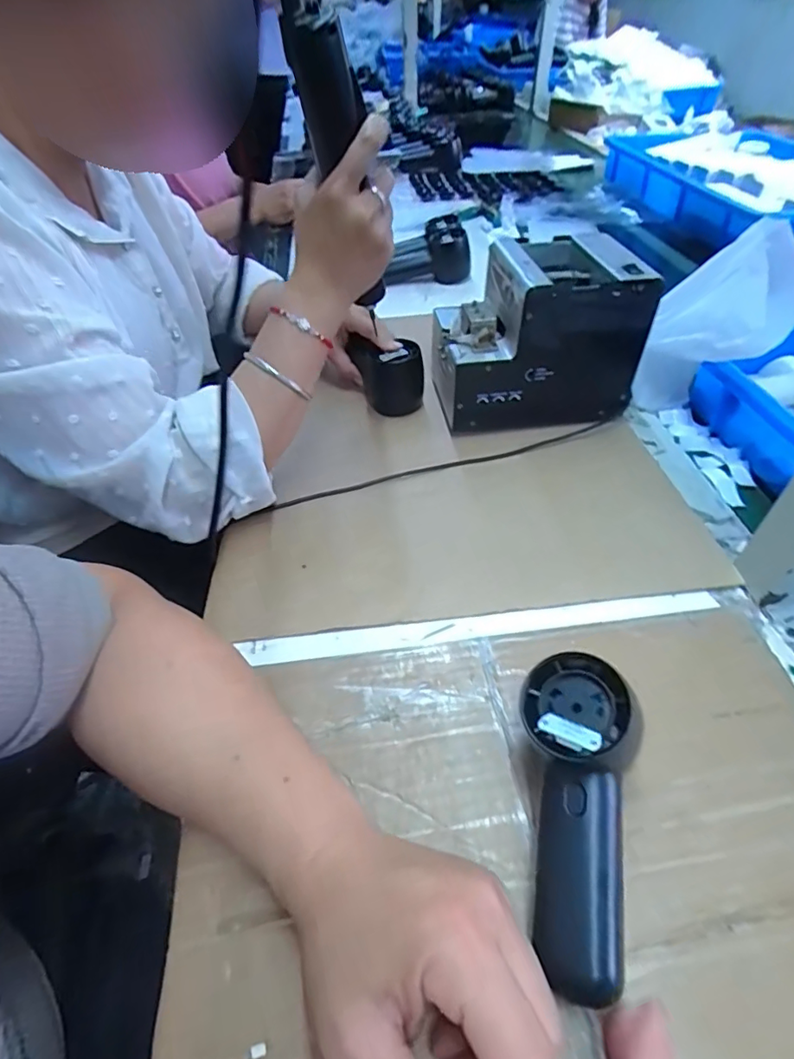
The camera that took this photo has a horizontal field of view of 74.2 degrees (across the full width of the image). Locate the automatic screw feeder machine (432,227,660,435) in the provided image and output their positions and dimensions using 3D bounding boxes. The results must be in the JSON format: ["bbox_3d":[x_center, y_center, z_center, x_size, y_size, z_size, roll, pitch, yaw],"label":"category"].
[{"bbox_3d":[0.130,-0.193,0.536,0.193,0.161,0.127,-8,47,-2],"label":"automatic screw feeder machine"}]

